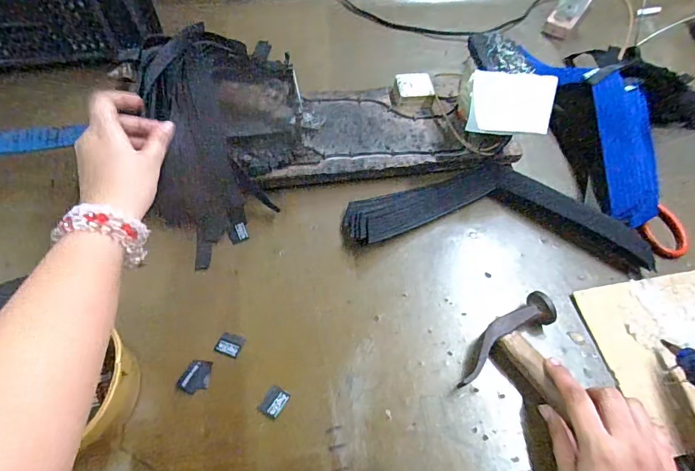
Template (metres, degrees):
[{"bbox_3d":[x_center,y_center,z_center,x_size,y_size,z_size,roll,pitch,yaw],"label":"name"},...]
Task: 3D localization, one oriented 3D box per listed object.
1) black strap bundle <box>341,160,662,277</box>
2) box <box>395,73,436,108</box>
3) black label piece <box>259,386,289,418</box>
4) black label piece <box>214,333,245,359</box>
[{"bbox_3d":[0.168,-0.033,0.475,0.323,0.021,0.119,8,59,3],"label":"black strap bundle"},{"bbox_3d":[0.088,-0.192,0.545,0.049,0.021,0.047,-2,55,-3],"label":"box"},{"bbox_3d":[-0.065,0.148,0.367,0.018,0.004,0.024,29,62,15],"label":"black label piece"},{"bbox_3d":[-0.113,0.105,0.396,0.024,0.004,0.021,16,60,7],"label":"black label piece"}]

